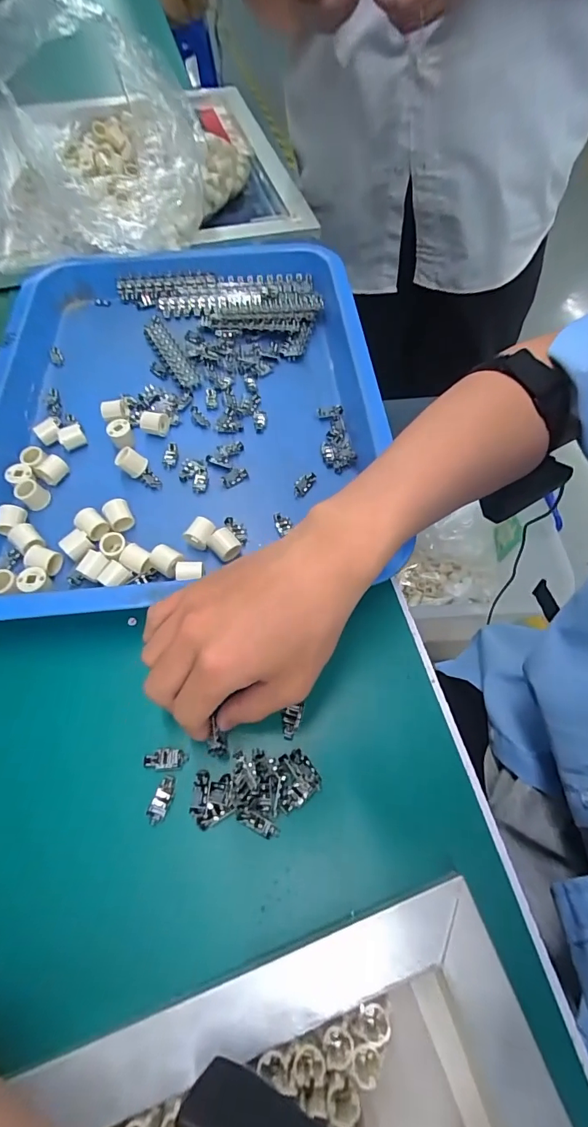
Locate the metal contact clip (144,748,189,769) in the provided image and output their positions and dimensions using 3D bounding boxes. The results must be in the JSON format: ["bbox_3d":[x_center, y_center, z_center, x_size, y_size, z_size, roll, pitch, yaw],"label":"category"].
[{"bbox_3d":[-0.080,0.122,0.285,0.025,0.008,0.012,0,60,1],"label":"metal contact clip"}]

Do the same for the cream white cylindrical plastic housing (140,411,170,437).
[{"bbox_3d":[-0.124,-0.124,0.406,0.024,0.013,0.016,4,60,3],"label":"cream white cylindrical plastic housing"}]

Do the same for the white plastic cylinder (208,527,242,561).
[{"bbox_3d":[-0.053,-0.014,0.347,0.022,0.016,0.018,30,65,17],"label":"white plastic cylinder"}]

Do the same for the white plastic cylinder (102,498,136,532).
[{"bbox_3d":[-0.138,-0.037,0.361,0.019,0.019,0.022,-28,63,-14],"label":"white plastic cylinder"}]

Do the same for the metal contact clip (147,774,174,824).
[{"bbox_3d":[-0.079,0.141,0.274,0.010,0.004,0.026,14,61,9],"label":"metal contact clip"}]

